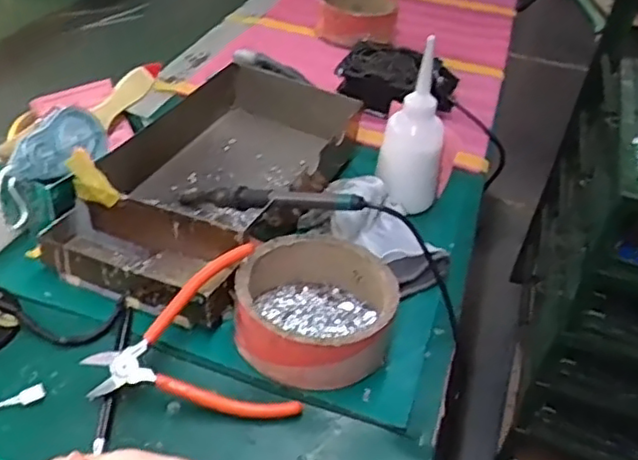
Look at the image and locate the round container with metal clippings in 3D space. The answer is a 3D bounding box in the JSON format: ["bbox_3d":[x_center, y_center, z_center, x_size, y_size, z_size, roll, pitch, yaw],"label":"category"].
[{"bbox_3d":[-0.003,0.062,0.522,0.118,0.057,0.115,4,38,-3],"label":"round container with metal clippings"}]

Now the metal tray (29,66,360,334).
[{"bbox_3d":[-0.097,-0.057,0.647,0.173,0.066,0.333,18,39,14],"label":"metal tray"}]

